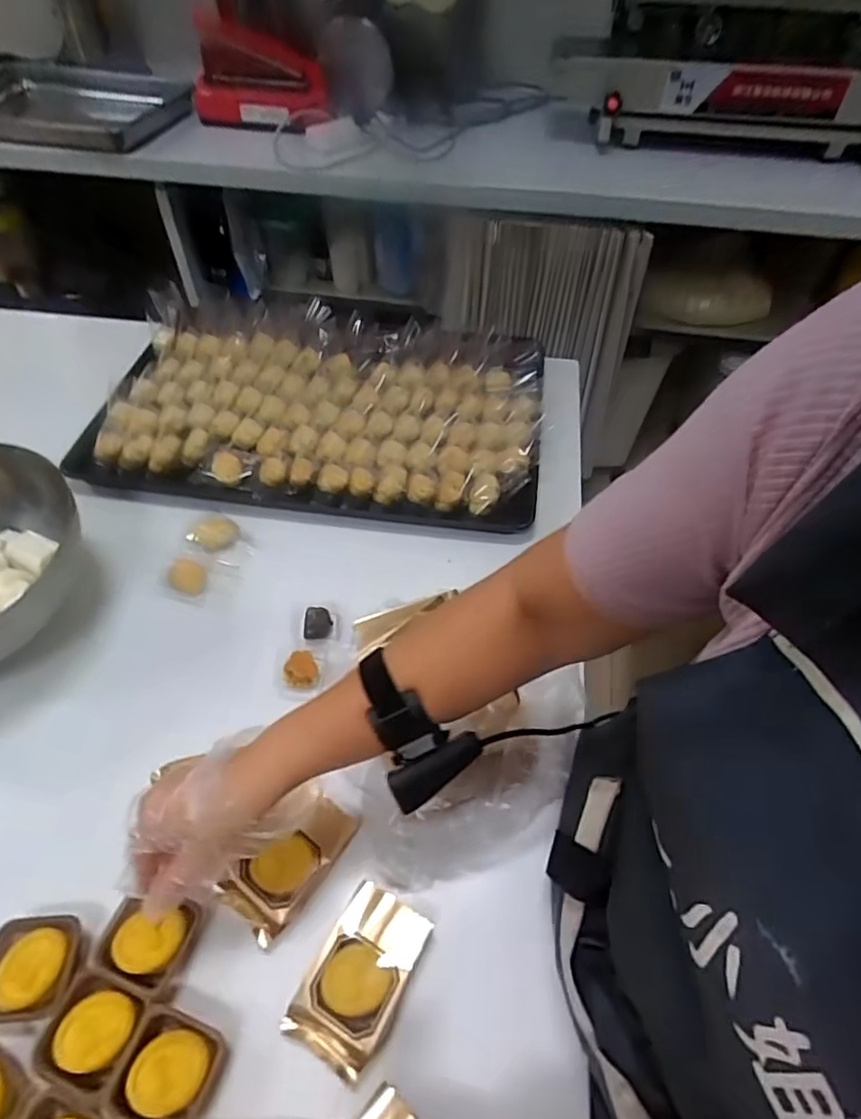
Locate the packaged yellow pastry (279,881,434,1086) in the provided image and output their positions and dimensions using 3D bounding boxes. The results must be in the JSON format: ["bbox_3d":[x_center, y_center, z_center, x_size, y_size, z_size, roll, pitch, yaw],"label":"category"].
[{"bbox_3d":[-0.051,0.309,0.451,0.067,0.031,0.108,24,56,17],"label":"packaged yellow pastry"}]

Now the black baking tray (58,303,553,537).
[{"bbox_3d":[-0.140,-0.222,0.846,0.580,0.069,0.389,7,53,5],"label":"black baking tray"}]

